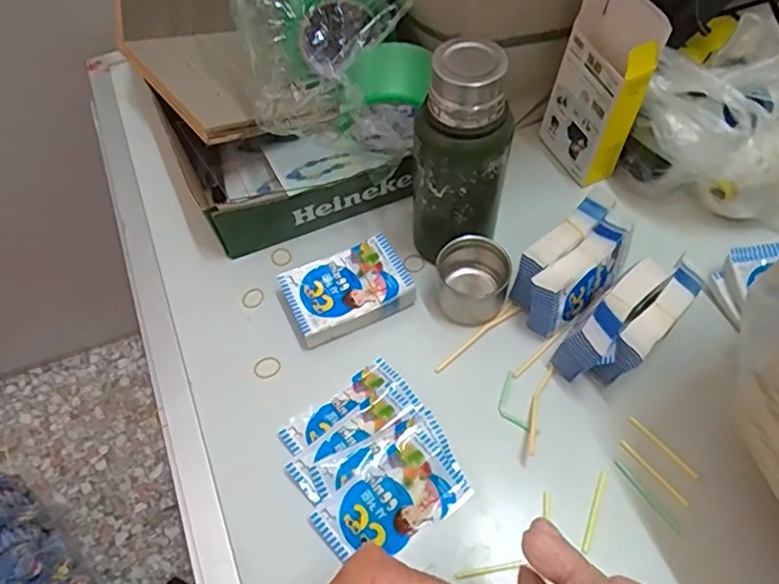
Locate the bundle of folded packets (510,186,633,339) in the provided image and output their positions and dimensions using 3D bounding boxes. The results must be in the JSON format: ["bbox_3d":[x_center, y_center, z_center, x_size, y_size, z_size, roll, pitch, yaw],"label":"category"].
[{"bbox_3d":[0.154,-0.018,0.498,0.112,0.073,0.059,-36,62,-19],"label":"bundle of folded packets"}]

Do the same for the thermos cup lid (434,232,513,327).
[{"bbox_3d":[0.070,-0.008,0.508,0.065,0.049,0.064,7,58,8],"label":"thermos cup lid"}]

